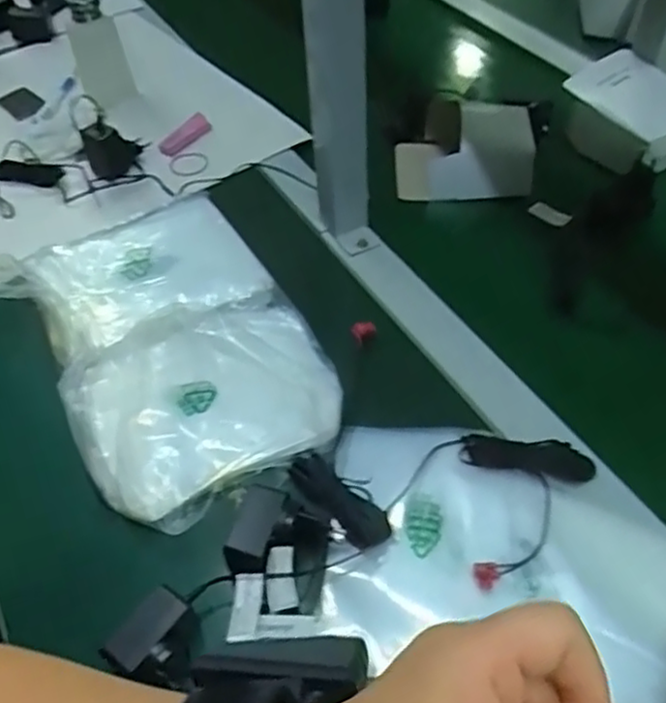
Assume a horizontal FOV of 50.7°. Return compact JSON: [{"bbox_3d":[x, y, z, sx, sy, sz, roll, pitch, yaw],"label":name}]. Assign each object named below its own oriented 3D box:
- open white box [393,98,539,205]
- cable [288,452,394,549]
[{"bbox_3d":[0.151,-0.244,0.823,0.153,0.076,0.119,1,50,6],"label":"open white box"},{"bbox_3d":[0.002,0.113,0.538,0.035,0.019,0.096,-35,56,-22],"label":"cable"}]

